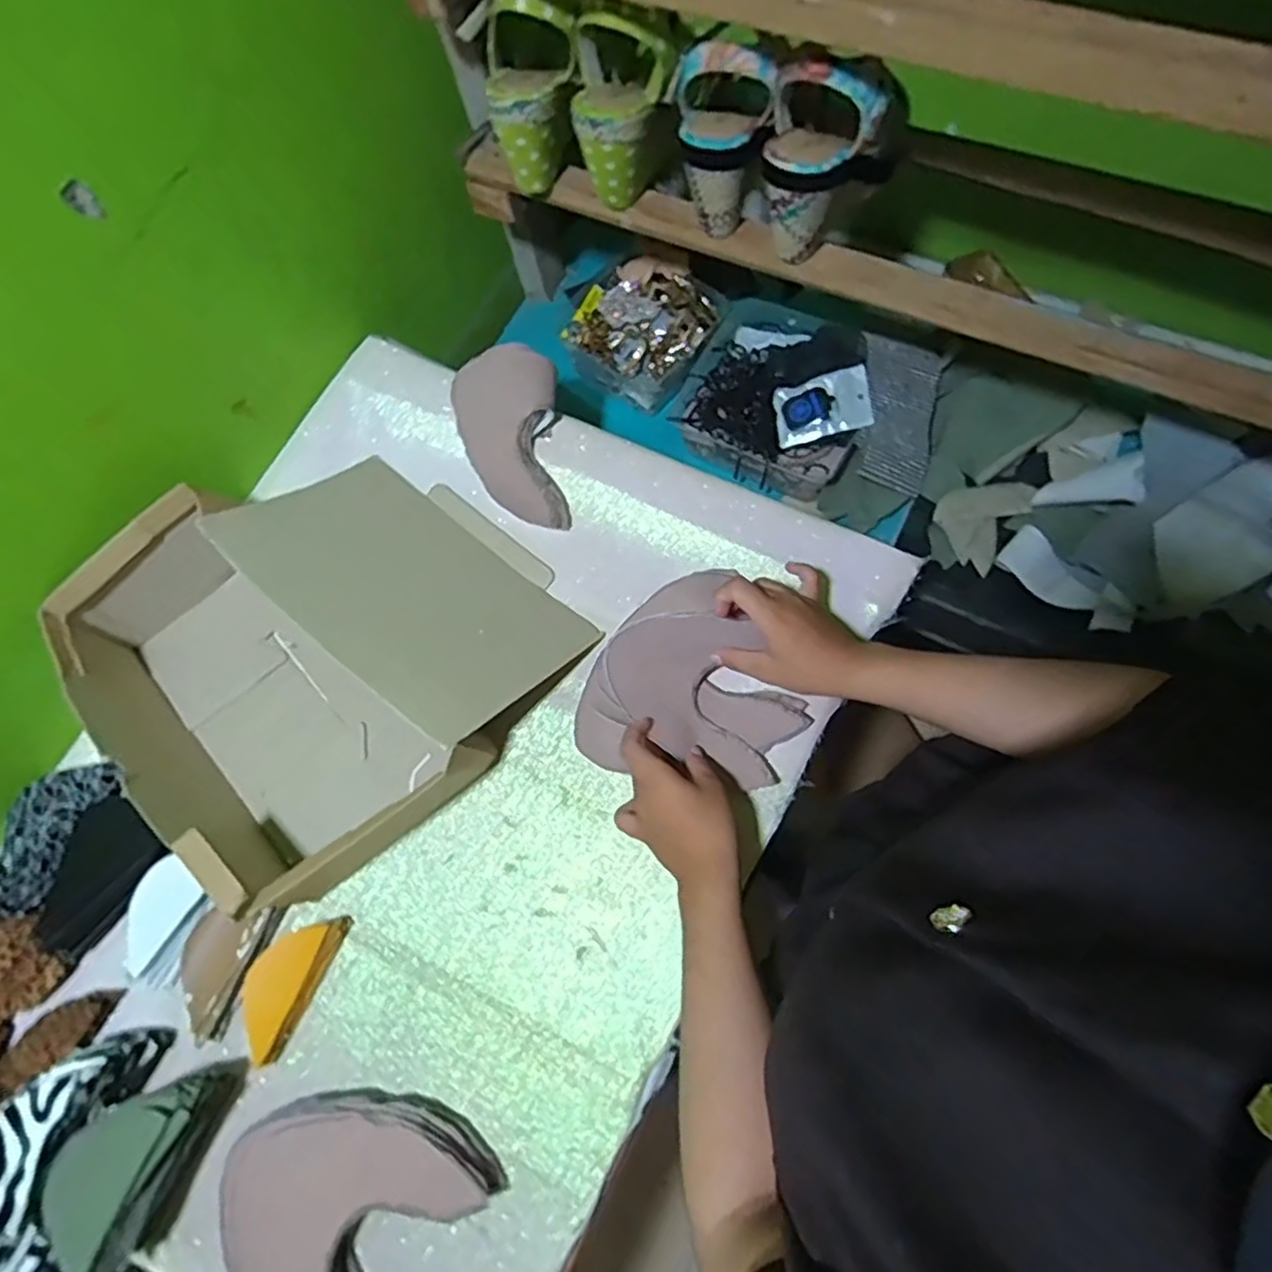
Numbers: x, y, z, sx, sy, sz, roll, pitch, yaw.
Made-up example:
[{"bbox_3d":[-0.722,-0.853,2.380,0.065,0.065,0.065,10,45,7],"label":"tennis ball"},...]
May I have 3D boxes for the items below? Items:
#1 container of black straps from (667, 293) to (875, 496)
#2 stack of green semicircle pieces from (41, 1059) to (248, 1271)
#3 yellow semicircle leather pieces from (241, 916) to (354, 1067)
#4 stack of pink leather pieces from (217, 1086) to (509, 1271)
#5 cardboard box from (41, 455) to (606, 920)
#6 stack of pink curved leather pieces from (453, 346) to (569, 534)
[{"bbox_3d":[0.164,-0.274,0.806,0.205,0.070,0.196,30,76,14],"label":"container of black straps"},{"bbox_3d":[-0.354,0.373,0.509,0.072,0.076,0.130,32,78,13],"label":"stack of green semicircle pieces"},{"bbox_3d":[-0.279,0.274,0.566,0.046,0.031,0.110,24,75,13],"label":"yellow semicircle leather pieces"},{"bbox_3d":[-0.212,0.419,0.512,0.184,0.040,0.174,25,75,13],"label":"stack of pink leather pieces"},{"bbox_3d":[-0.272,-0.009,0.624,0.353,0.102,0.369,-41,72,-9],"label":"cardboard box"},{"bbox_3d":[-0.120,-0.191,0.690,0.106,0.051,0.177,-12,72,1],"label":"stack of pink curved leather pieces"}]

